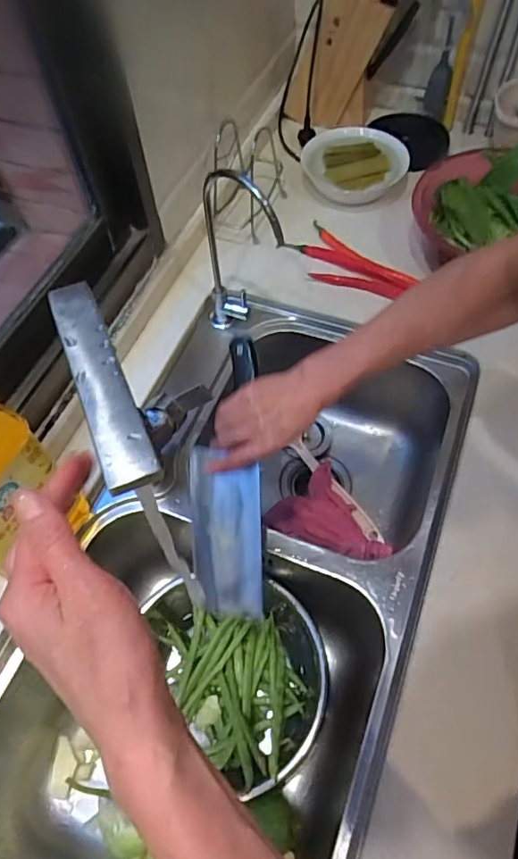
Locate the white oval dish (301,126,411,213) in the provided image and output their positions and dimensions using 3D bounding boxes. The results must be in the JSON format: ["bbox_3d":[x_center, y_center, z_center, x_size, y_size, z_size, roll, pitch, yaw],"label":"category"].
[{"bbox_3d":[0.159,-0.437,0.910,0.173,0.045,0.154,-1,60,2],"label":"white oval dish"}]

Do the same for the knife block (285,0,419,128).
[{"bbox_3d":[0.150,-0.645,0.873,0.189,0.308,0.098,6,60,6],"label":"knife block"}]

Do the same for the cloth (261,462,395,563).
[{"bbox_3d":[0.101,0.142,0.799,0.126,0.040,0.163,-34,64,-16],"label":"cloth"}]

